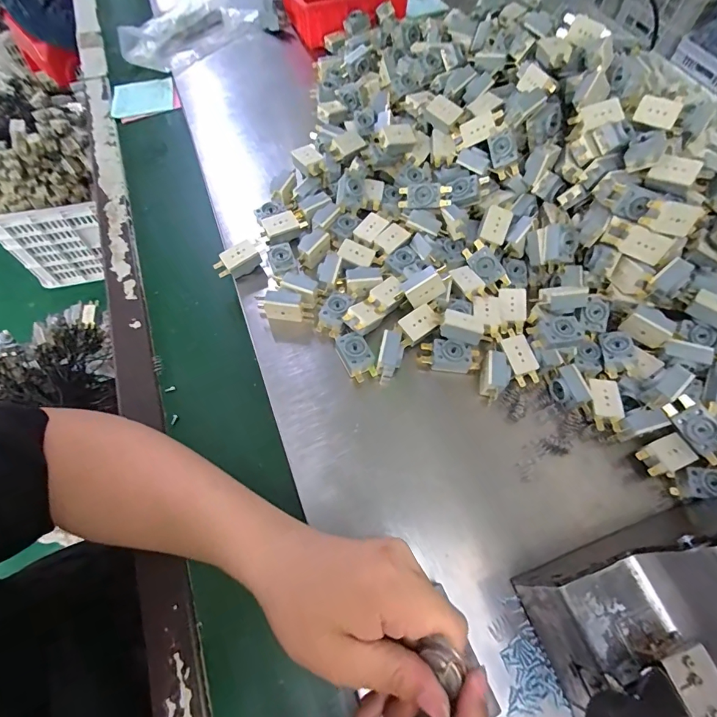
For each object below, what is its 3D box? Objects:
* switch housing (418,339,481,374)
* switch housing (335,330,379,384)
[{"bbox_3d":[0.091,-0.002,0.396,0.058,0.025,0.024,8,62,4],"label":"switch housing"},{"bbox_3d":[-0.002,-0.002,0.391,0.027,0.020,0.045,-26,65,-14],"label":"switch housing"}]

